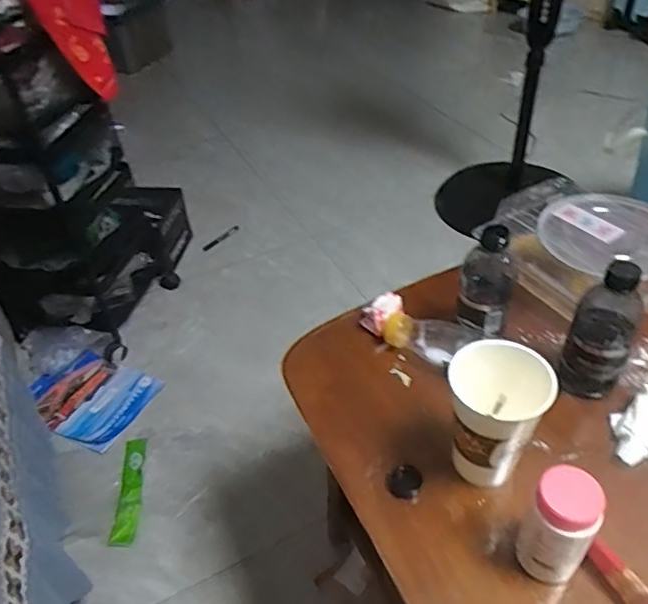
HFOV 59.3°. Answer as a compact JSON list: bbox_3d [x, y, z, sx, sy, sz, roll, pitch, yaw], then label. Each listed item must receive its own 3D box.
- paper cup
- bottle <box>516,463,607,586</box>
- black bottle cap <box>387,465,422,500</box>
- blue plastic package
[{"bbox_3d":[0.157,0.111,0.534,0.082,0.135,0.082,-3,42,2],"label":"paper cup"},{"bbox_3d":[0.193,0.187,0.466,0.049,0.109,0.050,-3,42,2],"label":"bottle"},{"bbox_3d":[0.079,0.177,0.561,0.032,0.019,0.025,13,45,19],"label":"black bottle cap"},{"bbox_3d":[-0.530,0.209,1.271,0.271,0.045,0.211,14,45,20],"label":"blue plastic package"}]

